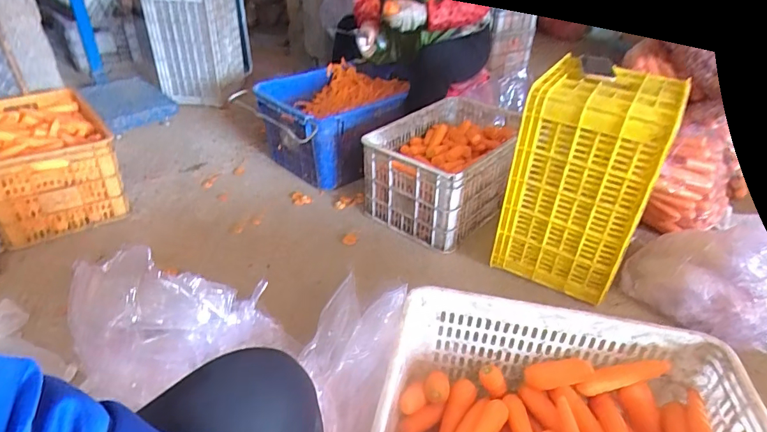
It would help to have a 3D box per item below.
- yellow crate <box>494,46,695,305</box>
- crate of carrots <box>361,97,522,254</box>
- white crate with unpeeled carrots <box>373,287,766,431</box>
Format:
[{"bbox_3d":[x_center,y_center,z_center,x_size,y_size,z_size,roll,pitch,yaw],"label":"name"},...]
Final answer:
[{"bbox_3d":[0.488,-0.083,1.146,0.297,0.497,0.243,18,38,23],"label":"yellow crate"},{"bbox_3d":[0.210,-0.151,1.468,0.349,0.259,0.481,25,41,31],"label":"crate of carrots"},{"bbox_3d":[0.266,0.338,0.692,0.515,0.217,0.351,7,35,9],"label":"white crate with unpeeled carrots"}]

